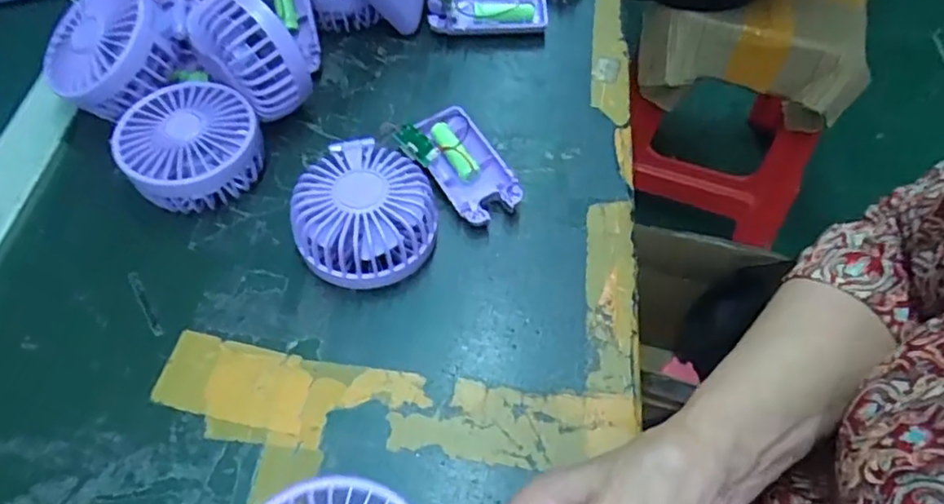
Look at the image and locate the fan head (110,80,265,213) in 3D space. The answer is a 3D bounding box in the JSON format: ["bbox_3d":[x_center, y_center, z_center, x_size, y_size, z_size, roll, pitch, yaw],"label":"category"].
[{"bbox_3d":[-0.182,-0.066,0.418,0.083,0.042,0.084,0,58,0],"label":"fan head"}]

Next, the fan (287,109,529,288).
[{"bbox_3d":[-0.044,-0.041,0.400,0.148,0.046,0.098,-36,65,-21],"label":"fan"}]

